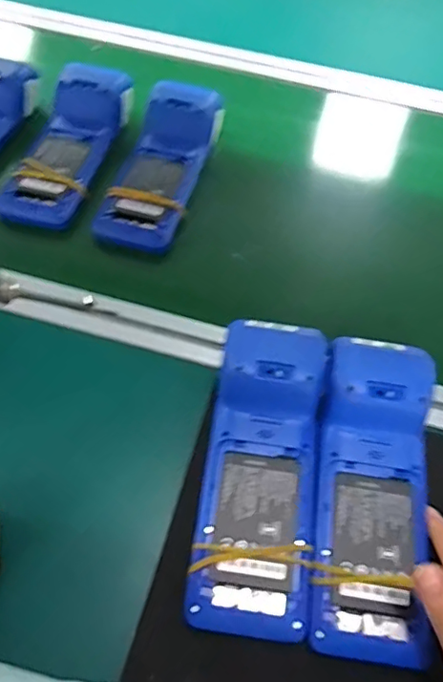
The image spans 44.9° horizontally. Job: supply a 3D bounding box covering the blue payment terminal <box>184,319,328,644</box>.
[{"bbox_3d":[0.030,0.087,0.387,0.079,0.036,0.218,8,59,2],"label":"blue payment terminal"}]

